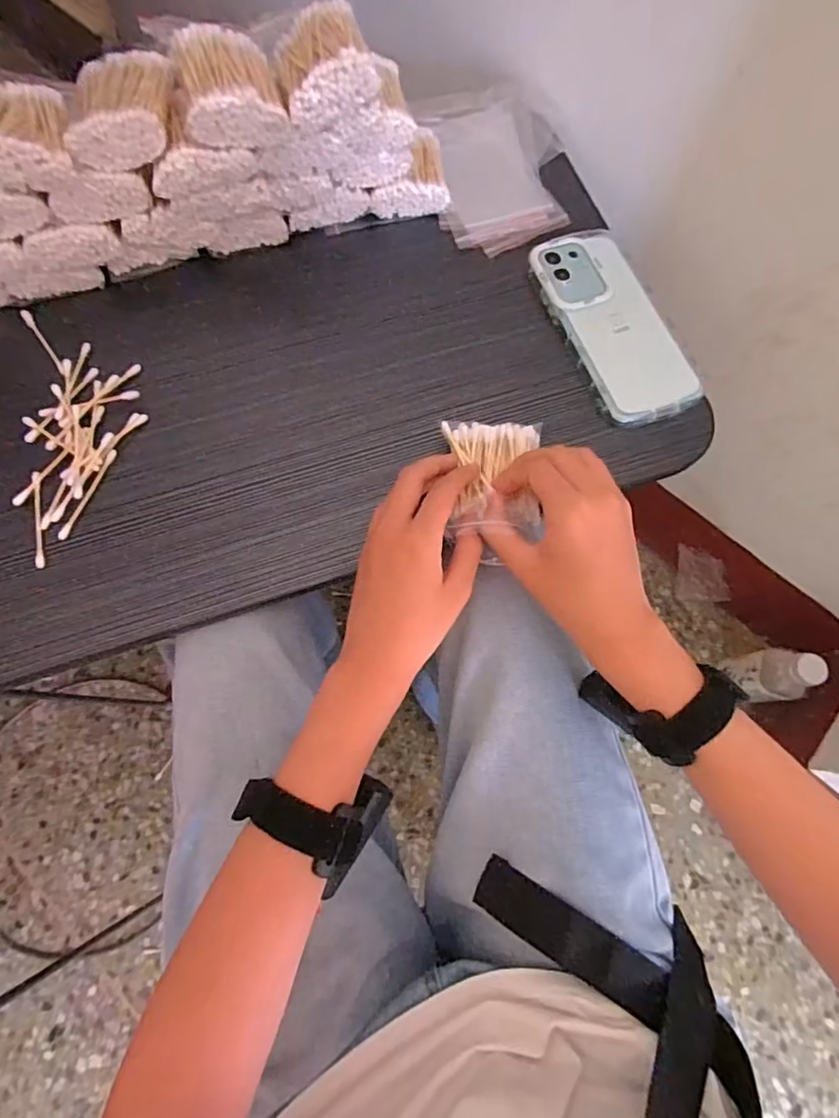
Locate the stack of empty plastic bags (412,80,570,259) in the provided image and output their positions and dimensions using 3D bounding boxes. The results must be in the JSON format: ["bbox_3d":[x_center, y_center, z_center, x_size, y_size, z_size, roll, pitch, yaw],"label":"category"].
[{"bbox_3d":[0.067,-0.348,0.474,0.118,0.015,0.184,-10,74,-5],"label":"stack of empty plastic bags"}]

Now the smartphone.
[{"bbox_3d":[0.149,-0.184,0.415,0.080,0.009,0.172,-21,75,-8],"label":"smartphone"}]

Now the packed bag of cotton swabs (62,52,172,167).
[{"bbox_3d":[-0.194,-0.296,0.353,0.062,0.025,0.075,-3,73,-3],"label":"packed bag of cotton swabs"}]

